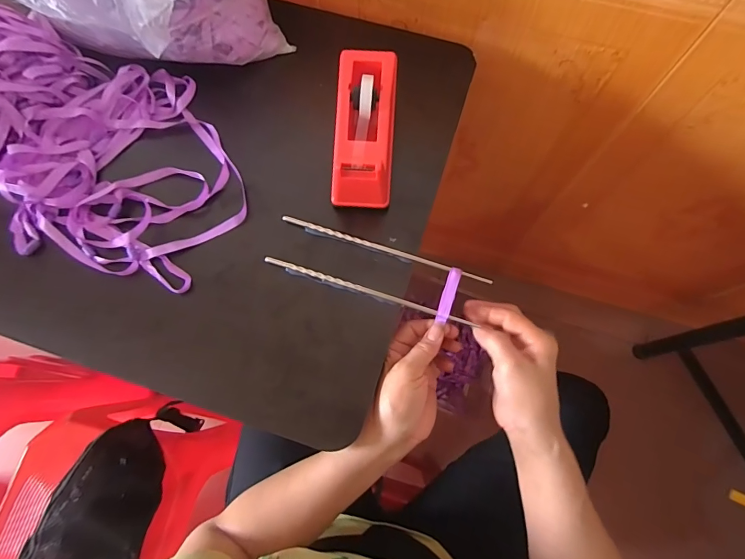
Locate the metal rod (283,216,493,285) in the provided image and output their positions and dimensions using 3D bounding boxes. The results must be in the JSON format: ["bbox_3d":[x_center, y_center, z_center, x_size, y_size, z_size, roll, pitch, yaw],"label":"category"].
[{"bbox_3d":[0.009,-0.032,0.420,0.213,0.007,0.007,18,73,7],"label":"metal rod"}]

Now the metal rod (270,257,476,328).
[{"bbox_3d":[-0.006,0.011,0.408,0.215,0.009,0.007,18,72,5],"label":"metal rod"}]

